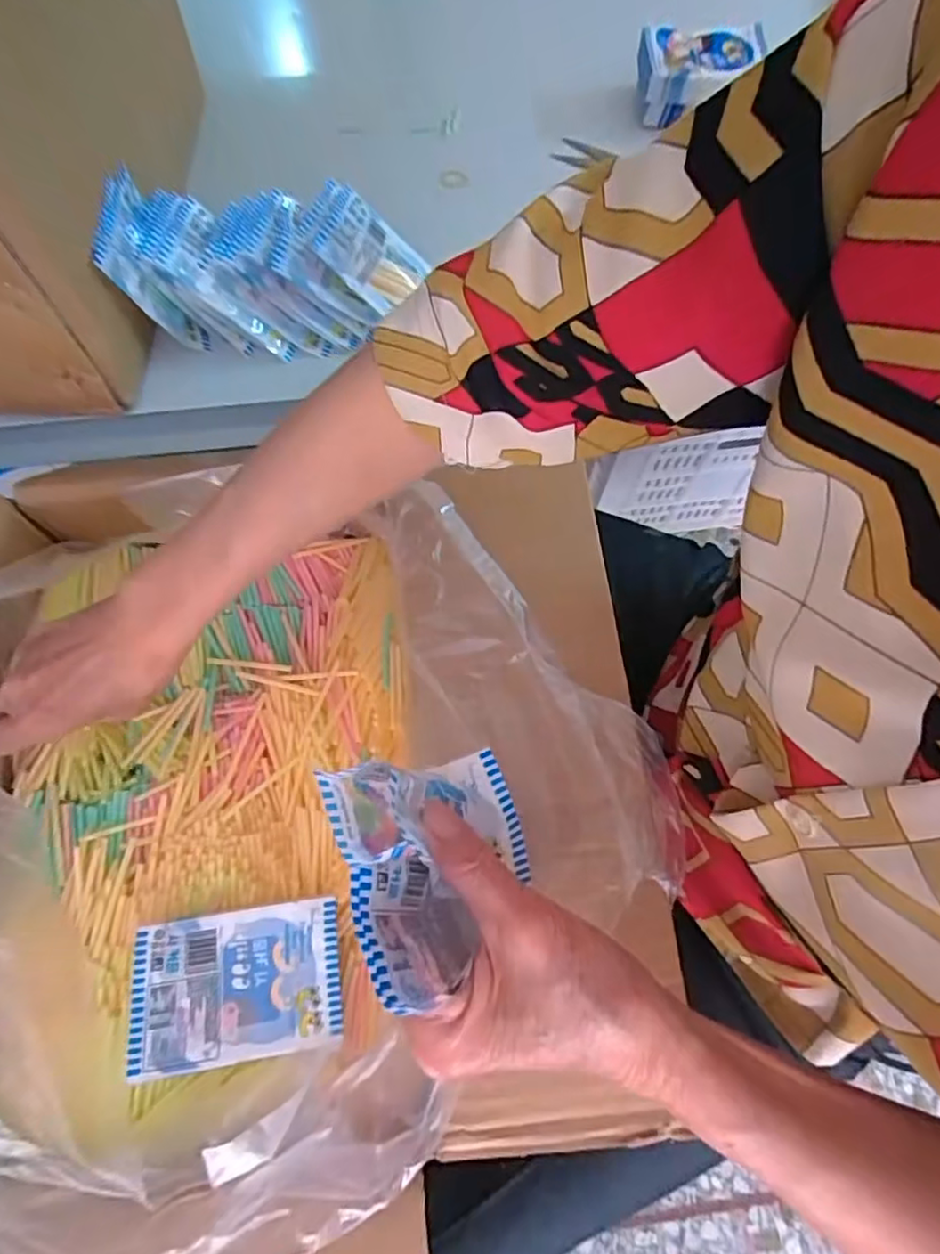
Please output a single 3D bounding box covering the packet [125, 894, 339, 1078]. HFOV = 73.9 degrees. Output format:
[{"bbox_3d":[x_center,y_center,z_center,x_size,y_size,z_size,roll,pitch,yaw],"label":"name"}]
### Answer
[{"bbox_3d":[-0.121,0.185,0.326,0.102,0.009,0.068,-8,68,-5],"label":"packet"}]

